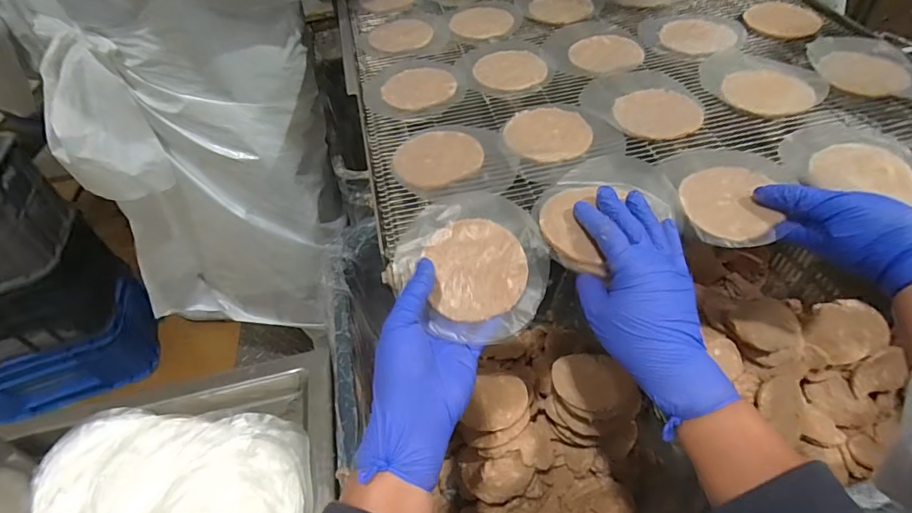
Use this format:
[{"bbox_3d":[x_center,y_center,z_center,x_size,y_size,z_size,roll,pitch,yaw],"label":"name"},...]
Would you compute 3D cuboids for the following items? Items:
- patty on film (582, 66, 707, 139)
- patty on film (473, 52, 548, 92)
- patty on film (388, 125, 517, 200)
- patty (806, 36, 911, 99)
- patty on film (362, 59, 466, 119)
[{"bbox_3d":[0.196,-0.165,0.497,0.110,0.006,0.122,-17,51,-10],"label":"patty on film"},{"bbox_3d":[0.064,-0.225,0.556,0.082,0.004,0.077,-2,50,3],"label":"patty on film"},{"bbox_3d":[-0.002,-0.096,0.457,0.113,0.005,0.108,-2,50,3],"label":"patty on film"},{"bbox_3d":[0.449,-0.210,0.504,0.115,0.008,0.117,16,53,17],"label":"patty"},{"bbox_3d":[-0.048,-0.201,0.549,0.116,0.008,0.115,-2,50,3],"label":"patty on film"}]

